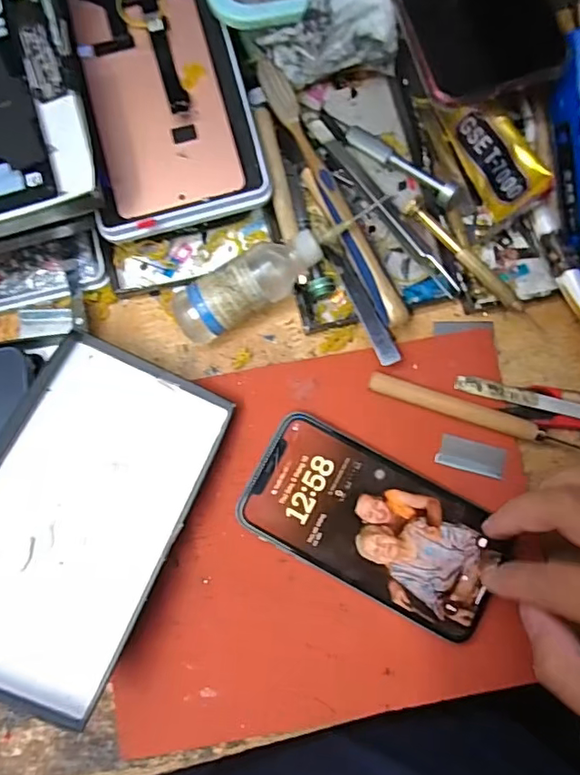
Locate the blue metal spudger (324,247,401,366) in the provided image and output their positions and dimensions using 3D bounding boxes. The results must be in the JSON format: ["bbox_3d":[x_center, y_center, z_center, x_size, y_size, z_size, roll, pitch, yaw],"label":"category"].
[{"bbox_3d":[0.044,-0.050,0.326,0.012,0.005,0.081,-21,75,-9],"label":"blue metal spudger"}]

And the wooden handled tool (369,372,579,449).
[{"bbox_3d":[0.106,0.014,0.320,0.121,0.010,0.011,18,82,2],"label":"wooden handled tool"}]

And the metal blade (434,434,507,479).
[{"bbox_3d":[0.108,0.041,0.321,0.039,0.004,0.019,14,85,5],"label":"metal blade"}]

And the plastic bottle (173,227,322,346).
[{"bbox_3d":[-0.026,-0.059,0.320,0.088,0.040,0.033,-34,84,-5],"label":"plastic bottle"}]

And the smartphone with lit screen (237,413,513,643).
[{"bbox_3d":[0.049,0.077,0.308,0.147,0.005,0.073,28,83,3],"label":"smartphone with lit screen"}]

